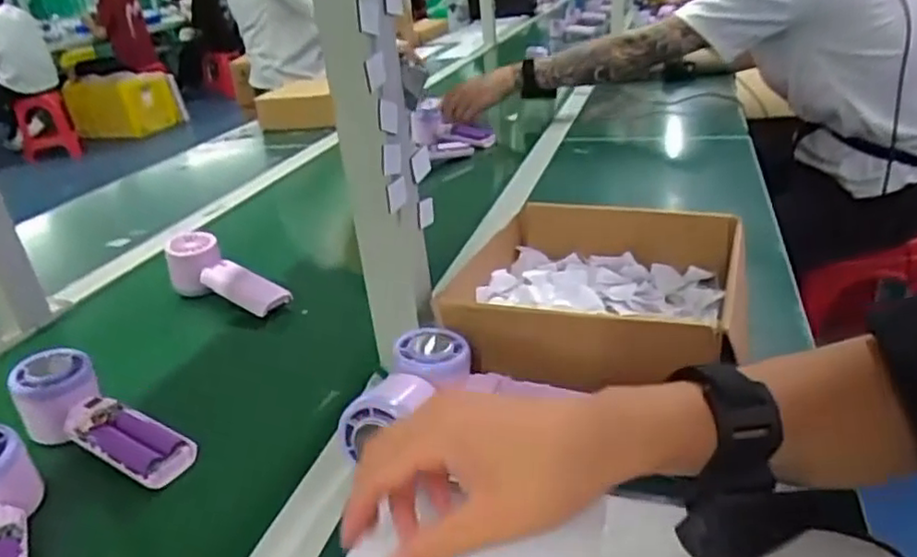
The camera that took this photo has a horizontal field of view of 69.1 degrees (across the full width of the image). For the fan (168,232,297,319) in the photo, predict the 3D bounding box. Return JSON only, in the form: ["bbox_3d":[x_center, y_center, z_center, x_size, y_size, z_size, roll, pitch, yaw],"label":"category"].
[{"bbox_3d":[-0.245,0.002,0.710,0.163,0.051,0.051,23,38,24],"label":"fan"}]

